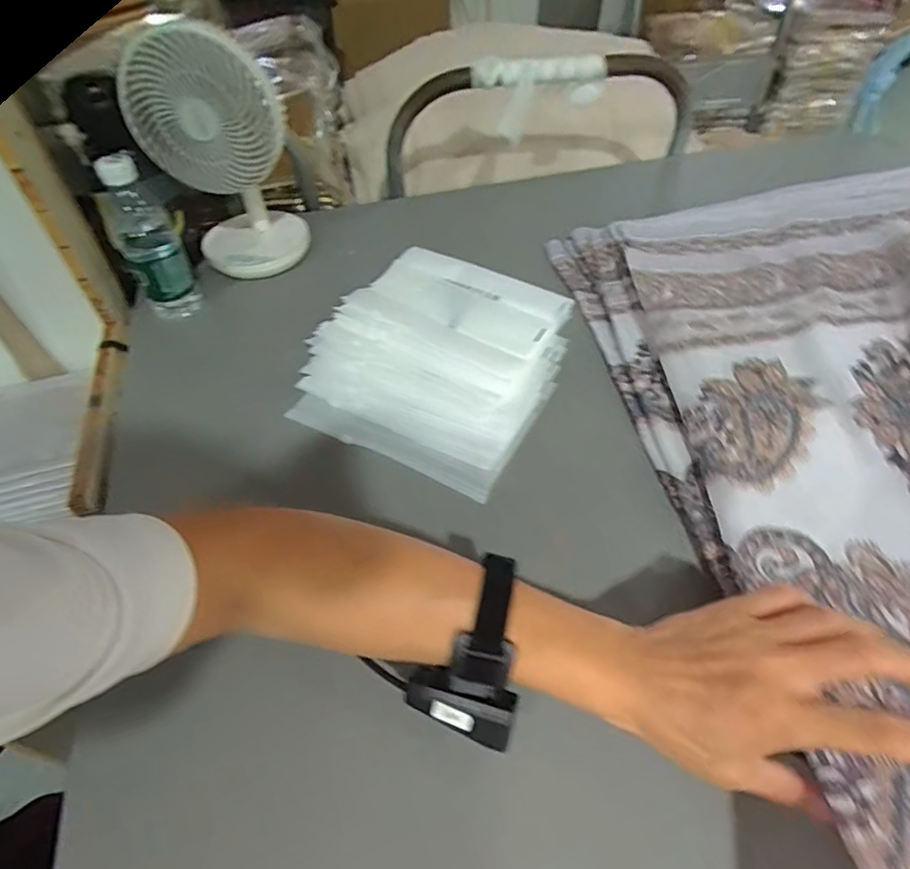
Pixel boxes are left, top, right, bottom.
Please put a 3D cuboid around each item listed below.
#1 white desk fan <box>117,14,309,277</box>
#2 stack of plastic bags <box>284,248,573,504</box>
[{"bbox_3d":[-0.271,-0.314,0.641,0.152,0.243,0.122,-16,52,-11],"label":"white desk fan"},{"bbox_3d":[-0.018,-0.090,0.601,0.253,0.029,0.280,22,54,19],"label":"stack of plastic bags"}]

